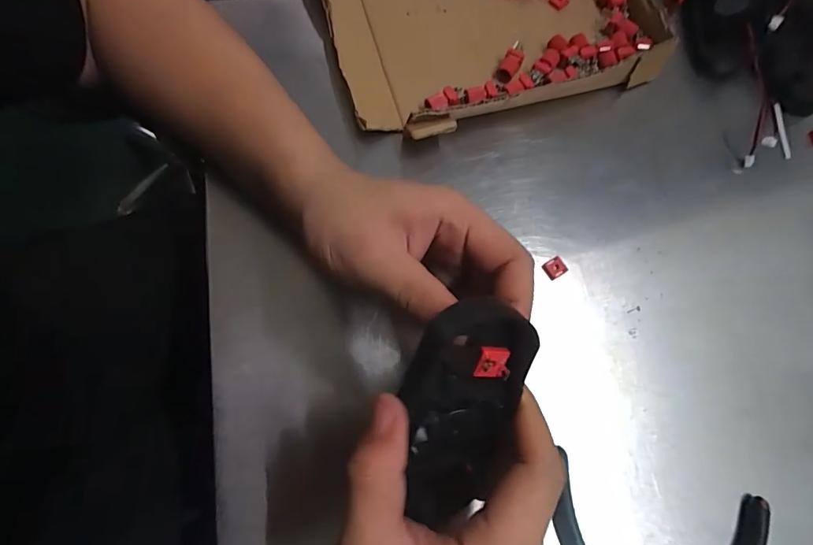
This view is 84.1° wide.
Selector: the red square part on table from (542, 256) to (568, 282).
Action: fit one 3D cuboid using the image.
[{"bbox_3d":[0.103,-0.003,0.312,0.013,0.006,0.013,-30,75,-12],"label":"red square part on table"}]

